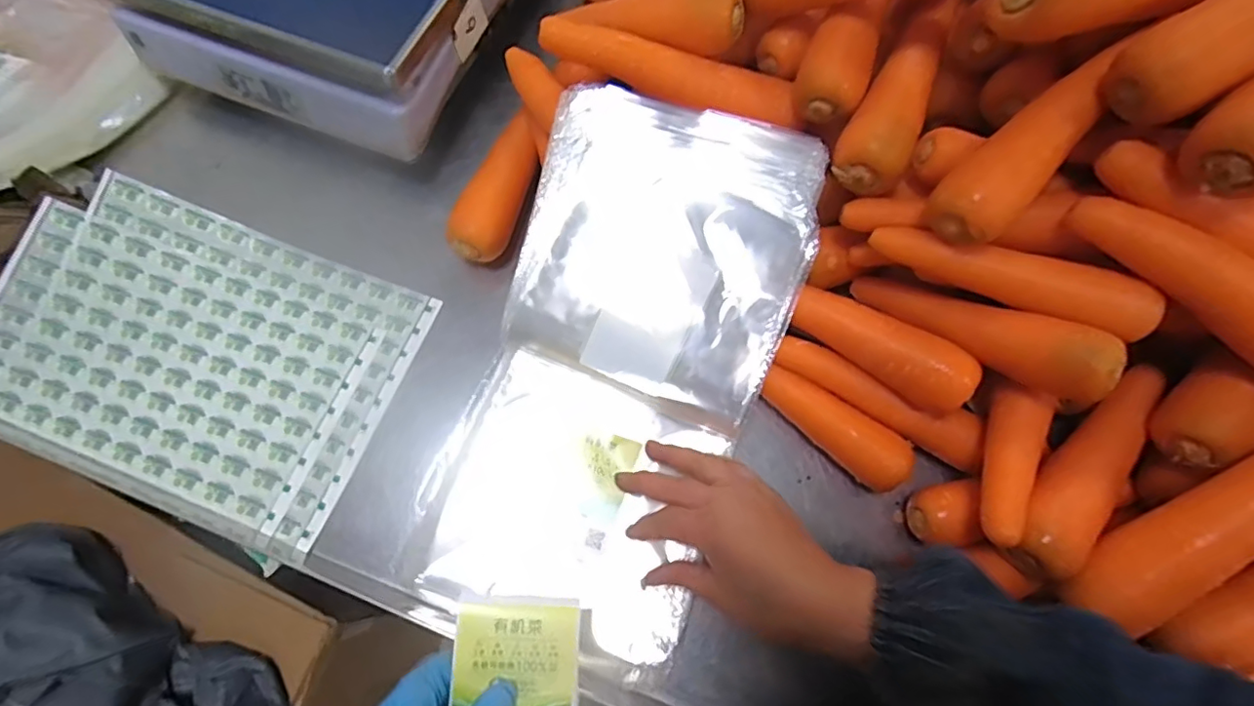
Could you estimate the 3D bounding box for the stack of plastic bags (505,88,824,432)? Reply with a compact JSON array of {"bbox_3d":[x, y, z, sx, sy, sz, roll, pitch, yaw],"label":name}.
[{"bbox_3d":[0.024,-0.071,0.398,0.193,0.022,0.195,18,93,6],"label":"stack of plastic bags"}]

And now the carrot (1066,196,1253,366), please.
[{"bbox_3d":[0.362,-0.025,0.329,0.213,0.039,0.038,33,74,10],"label":"carrot"}]

